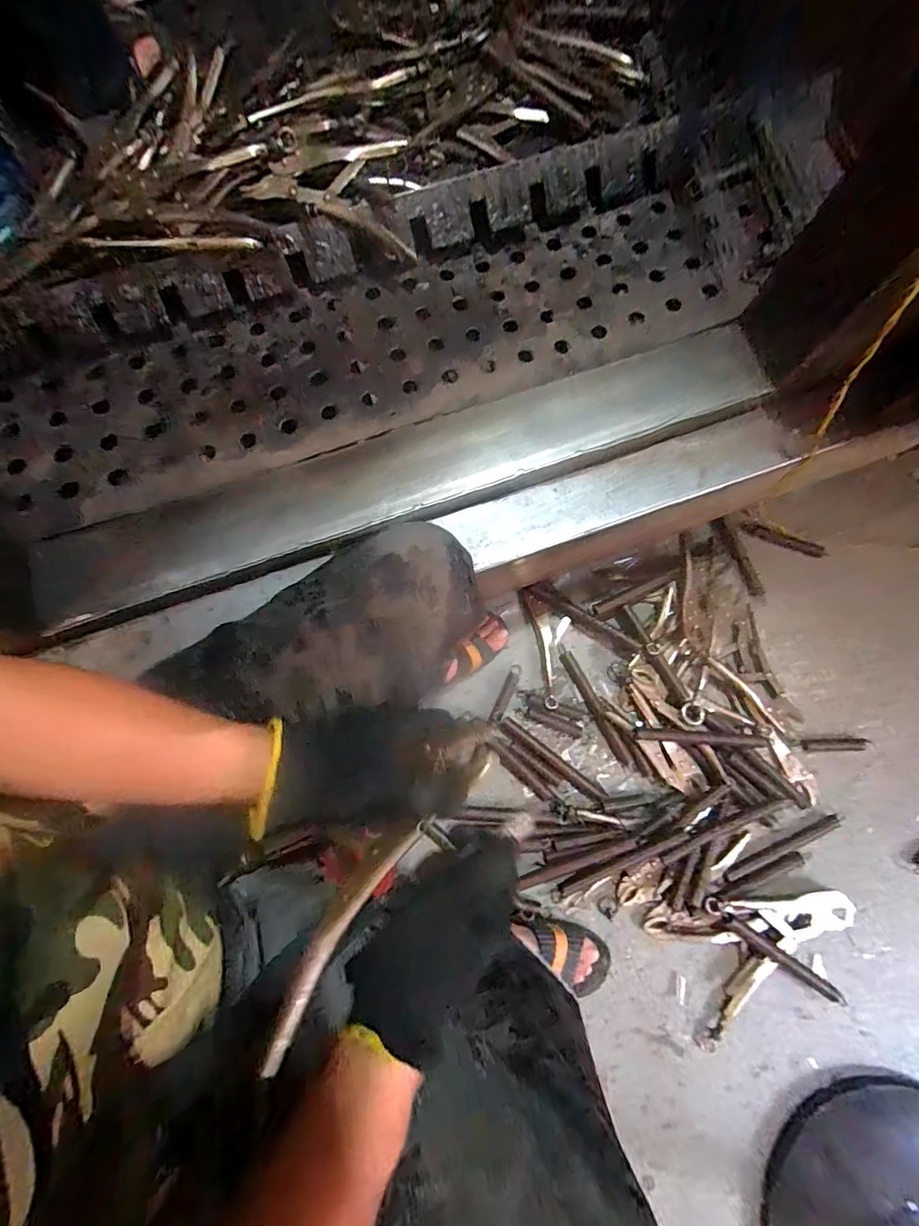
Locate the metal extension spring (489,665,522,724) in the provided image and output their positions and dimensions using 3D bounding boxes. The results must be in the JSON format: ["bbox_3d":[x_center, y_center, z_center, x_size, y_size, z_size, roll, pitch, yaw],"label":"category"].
[{"bbox_3d":[0.077,0.133,0.803,0.018,0.011,0.102,24,77,5],"label":"metal extension spring"}]

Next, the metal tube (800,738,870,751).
[{"bbox_3d":[0.603,0.212,0.789,0.107,0.012,0.020,1,76,0],"label":"metal tube"}]

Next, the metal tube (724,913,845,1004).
[{"bbox_3d":[0.464,0.497,0.702,0.189,0.017,0.020,35,78,8],"label":"metal tube"}]

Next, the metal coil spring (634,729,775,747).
[{"bbox_3d":[0.384,0.195,0.764,0.211,0.020,0.021,2,76,0],"label":"metal coil spring"}]

